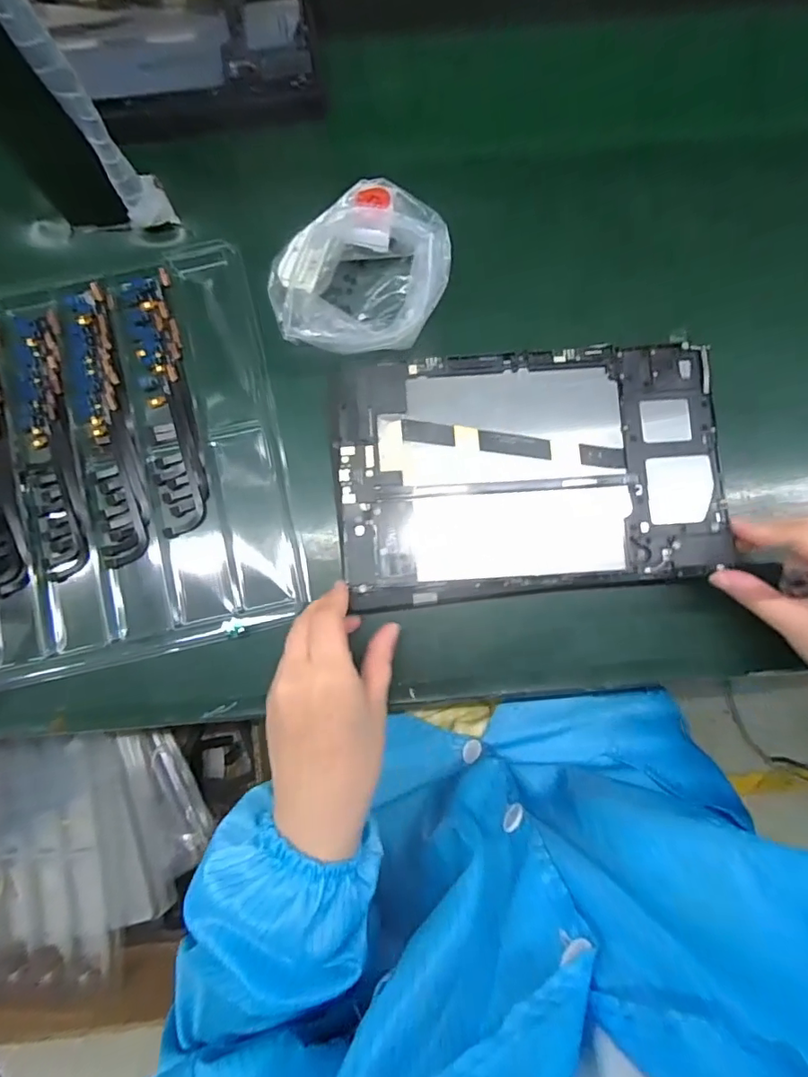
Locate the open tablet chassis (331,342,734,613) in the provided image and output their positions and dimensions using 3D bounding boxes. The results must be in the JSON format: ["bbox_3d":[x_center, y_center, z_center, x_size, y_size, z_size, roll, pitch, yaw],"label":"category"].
[{"bbox_3d":[0.079,-0.044,0.332,0.238,0.009,0.154,-6,86,0],"label":"open tablet chassis"}]

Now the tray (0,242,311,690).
[{"bbox_3d":[-0.195,-0.057,0.353,0.215,0.016,0.271,-13,83,-2],"label":"tray"}]

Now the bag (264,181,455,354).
[{"bbox_3d":[-0.027,-0.172,0.349,0.115,0.049,0.103,-3,83,-1],"label":"bag"}]

